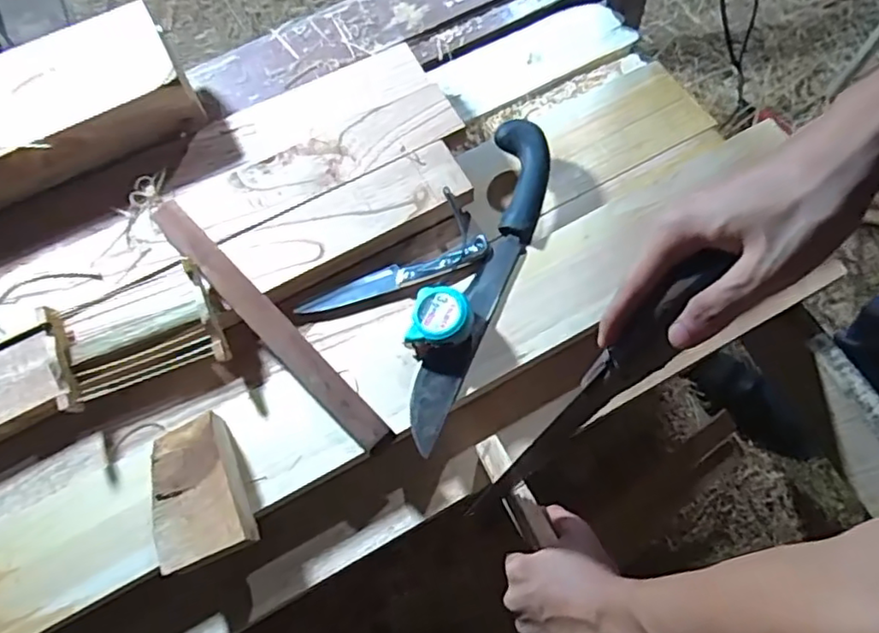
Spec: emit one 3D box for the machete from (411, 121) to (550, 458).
[{"bbox_3d":[0.046,-0.044,0.617,0.062,0.043,0.352,14,70,10],"label":"machete"}]

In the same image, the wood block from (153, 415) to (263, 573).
[{"bbox_3d":[-0.207,0.152,0.543,0.072,0.048,0.120,-23,69,-5],"label":"wood block"}]

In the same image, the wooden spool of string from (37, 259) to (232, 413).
[{"bbox_3d":[-0.285,0.013,0.584,0.153,0.048,0.108,-21,80,-9],"label":"wooden spool of string"}]

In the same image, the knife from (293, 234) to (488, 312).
[{"bbox_3d":[-0.045,-0.042,0.628,0.197,0.014,0.026,-20,68,-4],"label":"knife"}]

